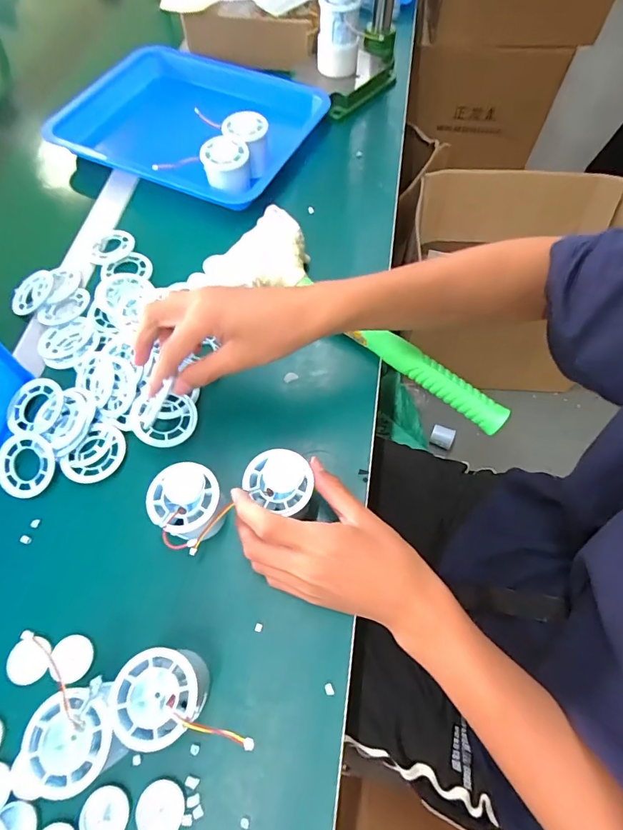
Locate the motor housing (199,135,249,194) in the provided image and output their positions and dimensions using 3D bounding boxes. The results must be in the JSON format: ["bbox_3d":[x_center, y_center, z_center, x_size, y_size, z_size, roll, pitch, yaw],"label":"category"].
[{"bbox_3d":[-0.104,-0.309,0.528,0.055,0.031,0.064,-1,64,1],"label":"motor housing"}]

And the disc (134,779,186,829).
[{"bbox_3d":[-0.102,0.266,0.288,0.031,0.004,0.030,-1,64,1],"label":"disc"}]

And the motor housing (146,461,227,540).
[{"bbox_3d":[-0.099,0.075,0.357,0.053,0.048,0.058,-1,64,1],"label":"motor housing"}]

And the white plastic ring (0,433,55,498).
[{"bbox_3d":[-0.262,0.046,0.391,0.054,0.006,0.055,2,81,6],"label":"white plastic ring"}]

